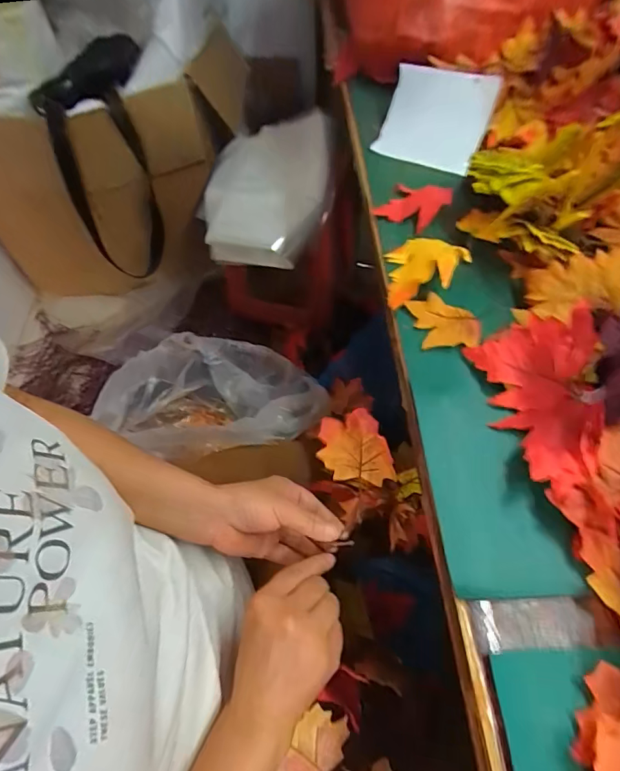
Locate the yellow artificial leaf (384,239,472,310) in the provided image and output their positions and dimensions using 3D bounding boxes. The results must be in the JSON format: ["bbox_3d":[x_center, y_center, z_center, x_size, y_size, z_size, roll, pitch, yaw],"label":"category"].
[{"bbox_3d":[0.125,-0.134,0.464,0.078,0.041,0.095,2,59,3],"label":"yellow artificial leaf"}]

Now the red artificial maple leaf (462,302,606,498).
[{"bbox_3d":[0.192,0.009,0.372,0.056,0.098,0.152,6,81,-22],"label":"red artificial maple leaf"}]

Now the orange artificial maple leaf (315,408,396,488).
[{"bbox_3d":[0.046,0.069,0.443,0.066,0.016,0.081,-18,98,23],"label":"orange artificial maple leaf"}]

